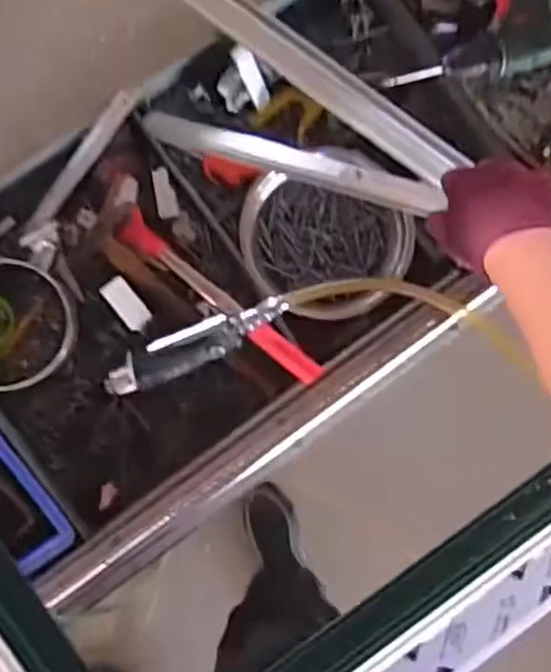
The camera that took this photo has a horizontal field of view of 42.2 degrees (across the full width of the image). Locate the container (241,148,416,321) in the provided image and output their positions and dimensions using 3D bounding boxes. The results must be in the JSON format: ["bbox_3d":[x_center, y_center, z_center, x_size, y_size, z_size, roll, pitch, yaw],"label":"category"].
[{"bbox_3d":[0.064,-0.118,0.862,0.198,0.071,0.186,0,87,-6],"label":"container"}]

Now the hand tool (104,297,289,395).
[{"bbox_3d":[-0.097,0.013,0.816,0.230,0.034,0.046,-26,90,11],"label":"hand tool"}]

